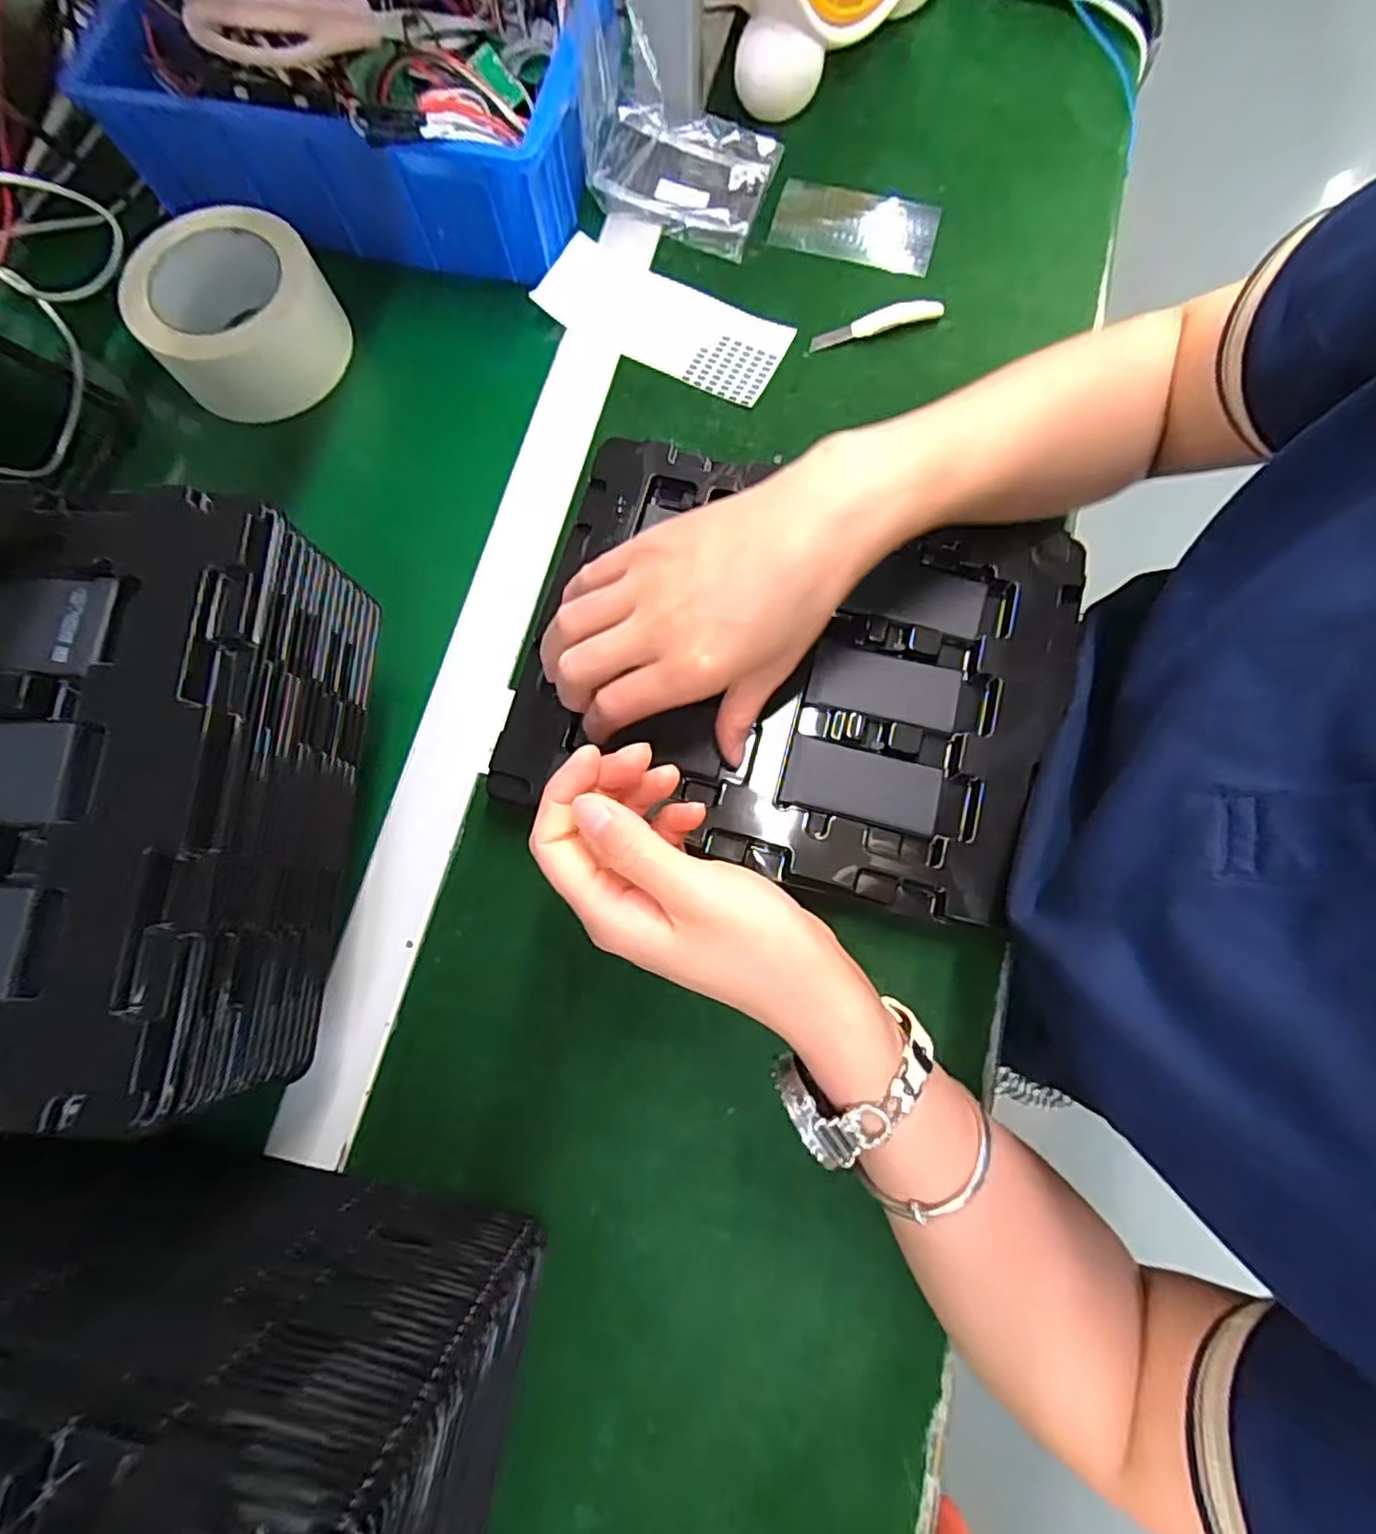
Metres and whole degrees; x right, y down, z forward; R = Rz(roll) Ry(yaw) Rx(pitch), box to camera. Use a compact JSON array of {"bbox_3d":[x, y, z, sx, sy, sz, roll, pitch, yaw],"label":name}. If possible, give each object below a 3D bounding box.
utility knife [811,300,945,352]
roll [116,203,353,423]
[{"bbox_3d":[0.122,-0.289,0.429,0.086,0.010,0.013,-14,77,-3],"label":"utility knife"},{"bbox_3d":[-0.278,-0.283,0.412,0.108,0.051,0.108,0,76,0],"label":"roll"}]

